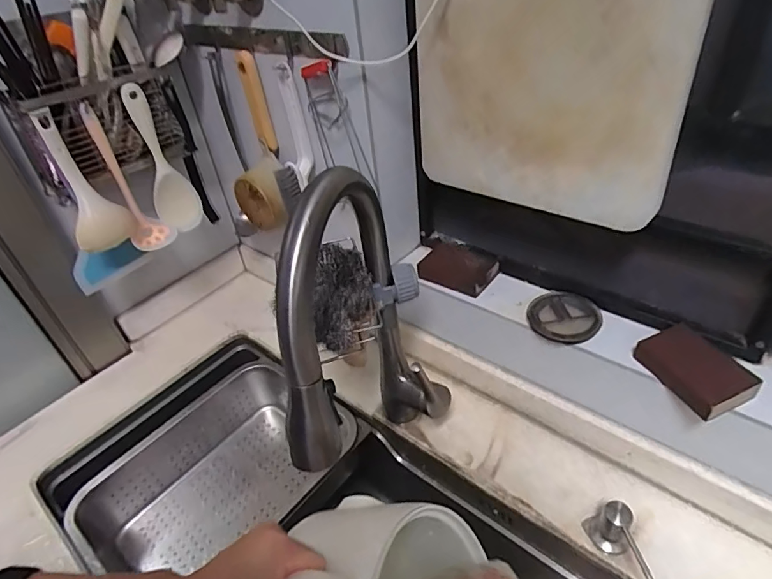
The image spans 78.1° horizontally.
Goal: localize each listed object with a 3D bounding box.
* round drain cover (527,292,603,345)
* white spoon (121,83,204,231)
[{"bbox_3d":[0.213,0.032,0.571,0.079,0.016,0.081,-5,38,4],"label":"round drain cover"},{"bbox_3d":[-0.324,-0.182,0.684,0.058,0.207,0.039,-26,42,-22],"label":"white spoon"}]

